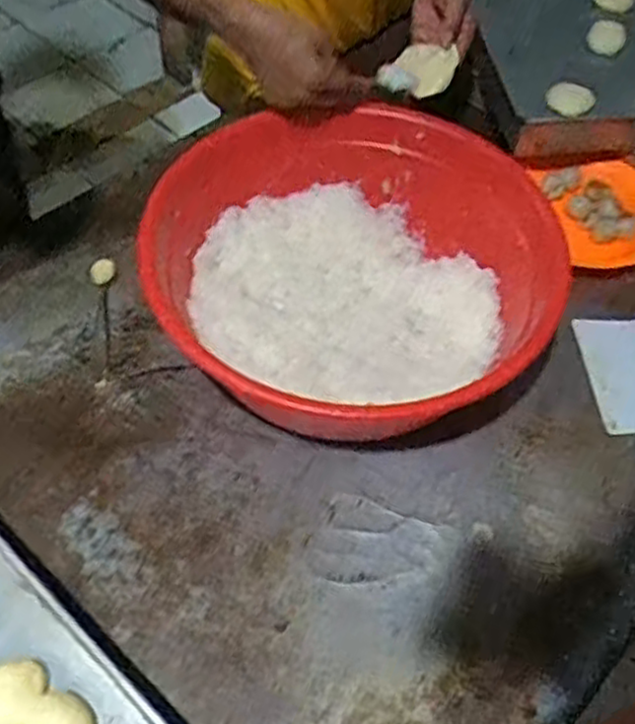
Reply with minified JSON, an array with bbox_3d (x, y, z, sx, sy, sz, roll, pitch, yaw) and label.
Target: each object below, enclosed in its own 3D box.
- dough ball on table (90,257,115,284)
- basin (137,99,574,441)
[{"bbox_3d":[-0.256,-0.108,0.902,0.029,0.023,0.025,-22,58,-18],"label":"dough ball on table"},{"bbox_3d":[0.022,-0.089,0.830,0.443,0.147,0.421,22,56,13],"label":"basin"}]

